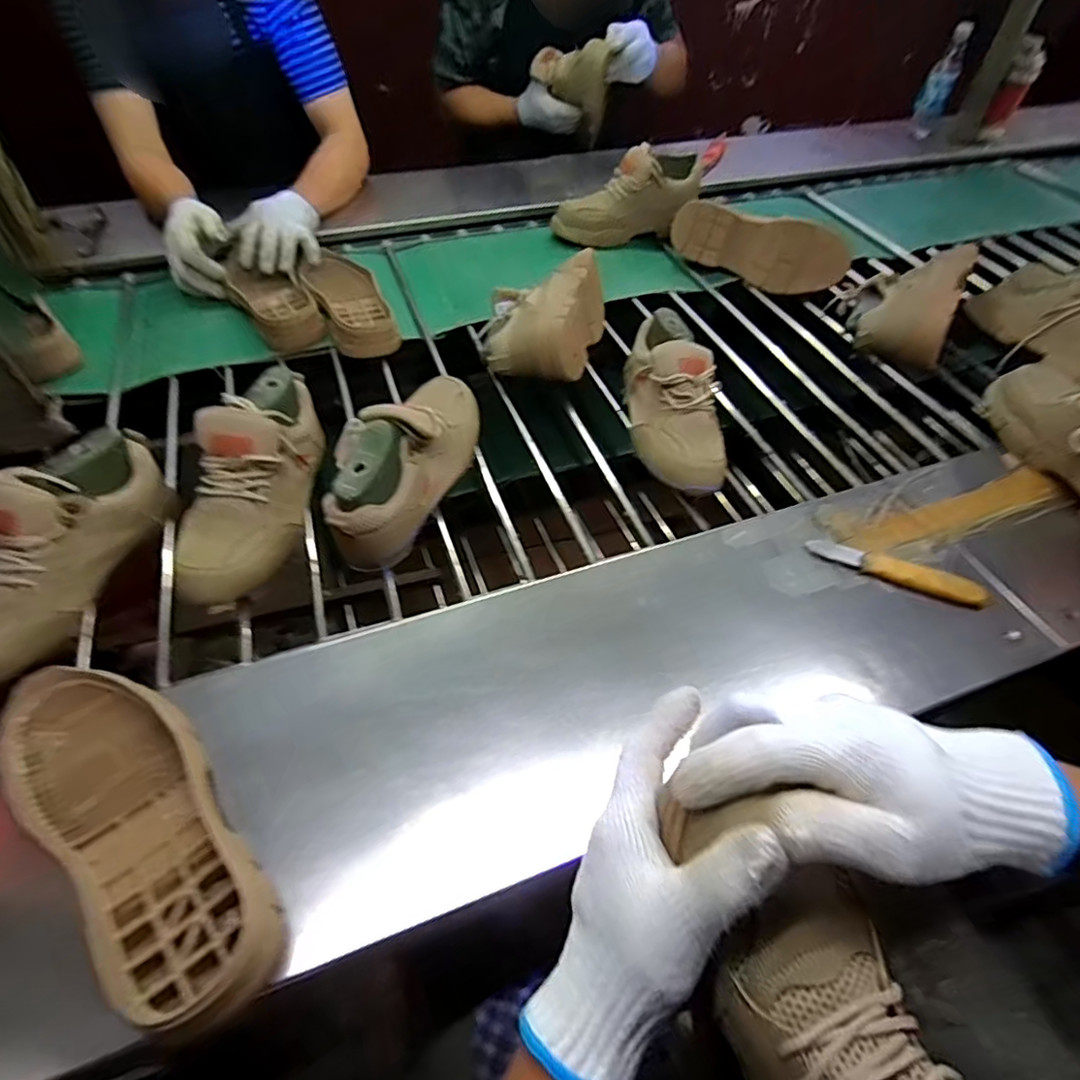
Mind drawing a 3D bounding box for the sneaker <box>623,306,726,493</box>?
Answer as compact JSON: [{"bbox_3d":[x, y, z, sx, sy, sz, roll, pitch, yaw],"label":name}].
[{"bbox_3d":[0.162,-0.175,0.732,0.100,0.105,0.273,-4,62,-6],"label":"sneaker"}]

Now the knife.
[{"bbox_3d":[0.351,0.031,0.590,0.163,0.014,0.025,22,53,13],"label":"knife"}]

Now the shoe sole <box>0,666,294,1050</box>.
[{"bbox_3d":[-0.279,0.188,0.411,0.295,0.035,0.104,36,57,22],"label":"shoe sole"}]

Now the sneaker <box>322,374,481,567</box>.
[{"bbox_3d":[-0.143,-0.098,0.644,0.098,0.106,0.273,16,52,8],"label":"sneaker"}]

